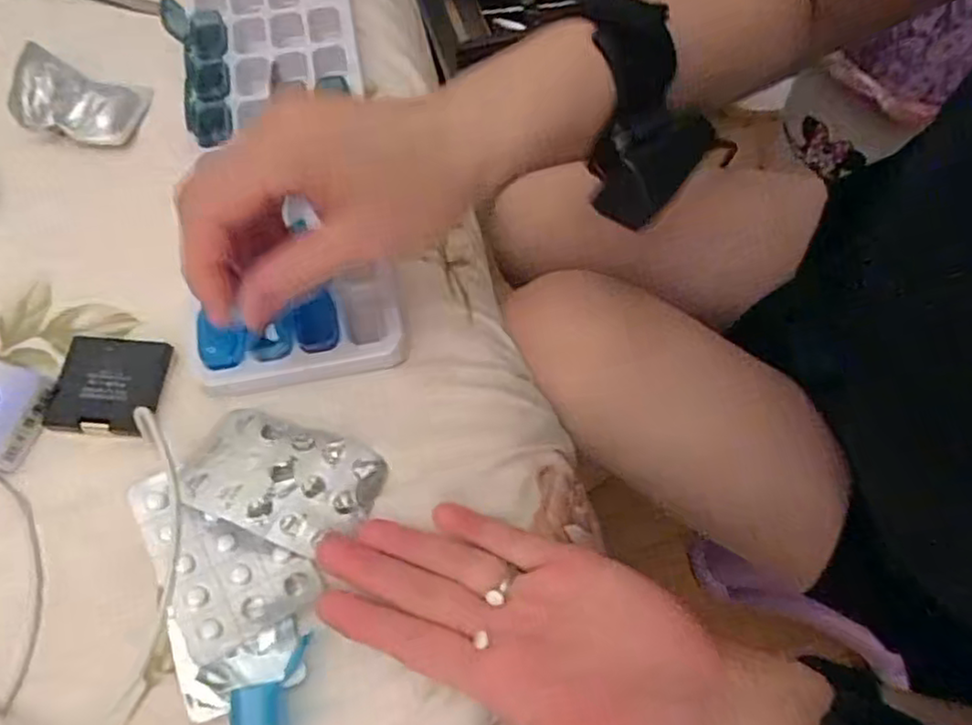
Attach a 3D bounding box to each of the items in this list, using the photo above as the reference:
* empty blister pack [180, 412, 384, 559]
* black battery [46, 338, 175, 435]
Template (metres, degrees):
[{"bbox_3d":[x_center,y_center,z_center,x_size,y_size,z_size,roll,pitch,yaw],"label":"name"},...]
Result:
[{"bbox_3d":[-0.093,0.052,0.298,0.083,0.013,0.054,22,50,5],"label":"empty blister pack"},{"bbox_3d":[-0.180,0.010,0.320,0.047,0.009,0.047,4,66,2],"label":"black battery"}]

